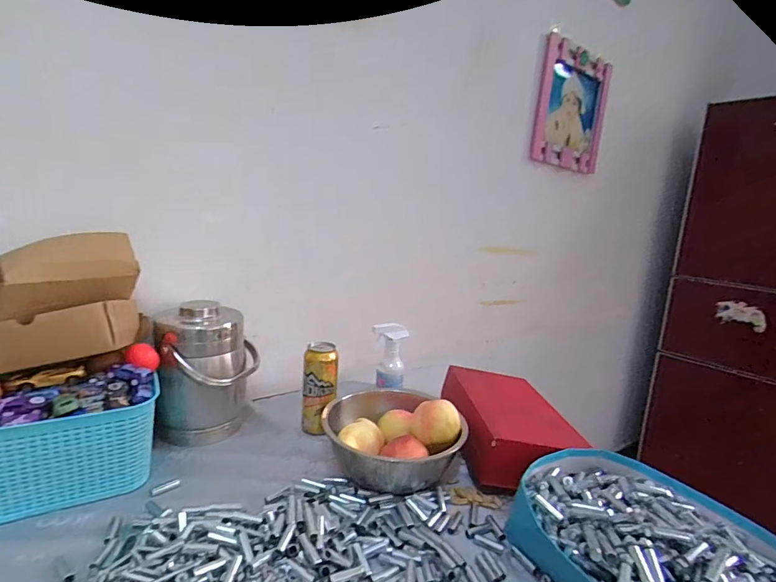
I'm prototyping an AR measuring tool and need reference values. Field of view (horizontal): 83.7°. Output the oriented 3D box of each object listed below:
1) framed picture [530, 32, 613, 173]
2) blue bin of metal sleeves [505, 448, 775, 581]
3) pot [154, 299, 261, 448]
[{"bbox_3d":[0.583,-0.570,1.366,0.367,0.346,0.049,-5,15,-38],"label":"framed picture"},{"bbox_3d":[0.308,0.316,0.531,0.253,0.107,0.287,-3,14,-35],"label":"blue bin of metal sleeves"},{"bbox_3d":[-0.331,0.148,0.787,0.134,0.240,0.143,6,11,7],"label":"pot"}]

